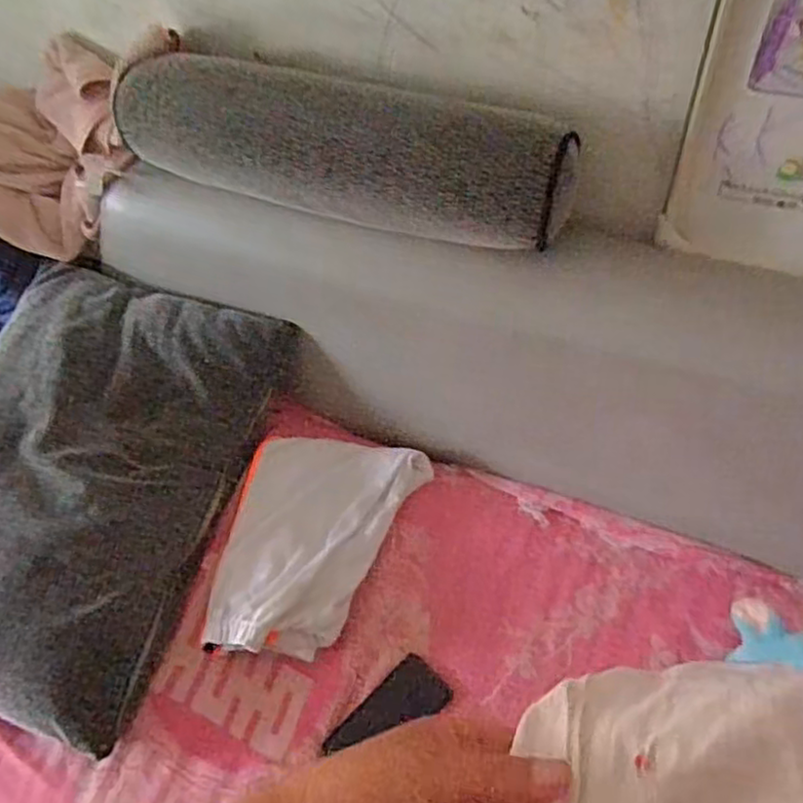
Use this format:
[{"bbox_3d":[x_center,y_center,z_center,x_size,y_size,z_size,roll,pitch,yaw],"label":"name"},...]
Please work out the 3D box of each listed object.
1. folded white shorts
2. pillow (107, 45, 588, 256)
[{"bbox_3d":[-0.110,0.196,0.961,0.250,0.065,0.298,3,54,7],"label":"folded white shorts"},{"bbox_3d":[-0.083,-0.343,0.885,0.610,0.153,0.152,19,58,18],"label":"pillow"}]

